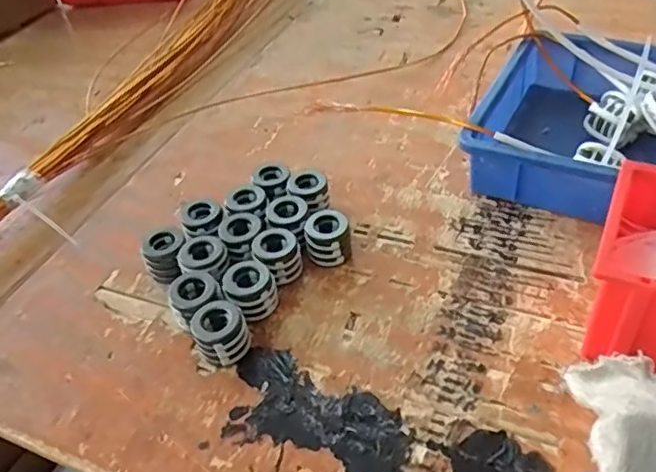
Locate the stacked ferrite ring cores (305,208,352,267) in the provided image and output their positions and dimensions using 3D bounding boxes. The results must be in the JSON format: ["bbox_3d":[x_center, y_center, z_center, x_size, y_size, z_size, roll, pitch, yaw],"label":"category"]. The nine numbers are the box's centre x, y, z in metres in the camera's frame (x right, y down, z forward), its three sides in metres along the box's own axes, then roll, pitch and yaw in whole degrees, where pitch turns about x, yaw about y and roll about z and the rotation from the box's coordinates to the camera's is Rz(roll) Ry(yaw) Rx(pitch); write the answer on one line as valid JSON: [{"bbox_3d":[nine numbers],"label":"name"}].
[{"bbox_3d":[0.000,0.004,0.619,0.046,0.040,0.050,-3,42,3],"label":"stacked ferrite ring cores"}]

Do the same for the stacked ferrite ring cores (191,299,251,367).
[{"bbox_3d":[-0.099,0.091,0.541,0.046,0.041,0.047,-22,45,-17],"label":"stacked ferrite ring cores"}]

